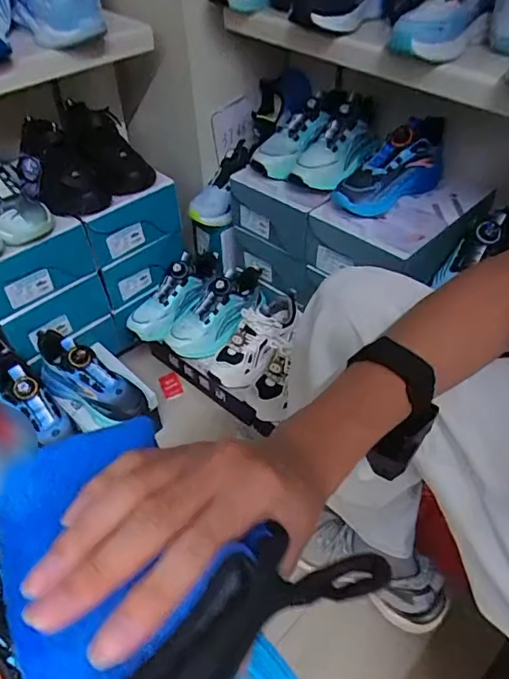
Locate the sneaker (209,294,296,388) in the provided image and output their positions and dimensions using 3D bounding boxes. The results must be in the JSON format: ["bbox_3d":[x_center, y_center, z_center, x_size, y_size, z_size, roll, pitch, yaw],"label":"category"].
[{"bbox_3d":[0.008,-0.010,0.999,0.110,0.109,0.240,27,67,24],"label":"sneaker"}]

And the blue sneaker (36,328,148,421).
[{"bbox_3d":[-0.315,0.064,0.930,0.243,0.111,0.079,23,52,21],"label":"blue sneaker"}]

